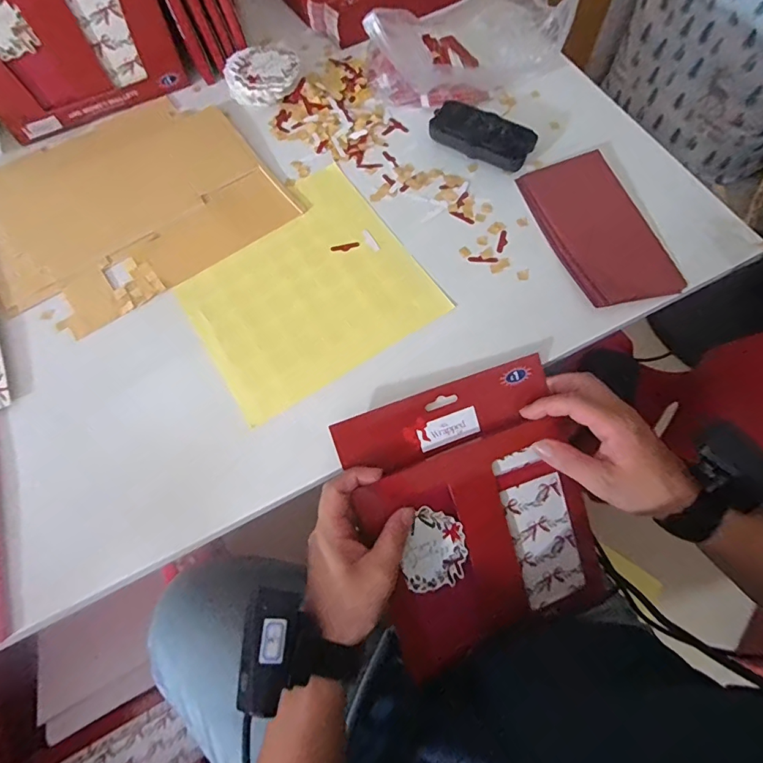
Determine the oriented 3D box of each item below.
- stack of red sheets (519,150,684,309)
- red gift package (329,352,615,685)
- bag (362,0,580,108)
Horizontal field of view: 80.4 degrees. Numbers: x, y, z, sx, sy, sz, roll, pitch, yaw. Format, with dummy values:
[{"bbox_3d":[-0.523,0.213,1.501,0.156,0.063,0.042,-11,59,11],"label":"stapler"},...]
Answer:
[{"bbox_3d":[0.219,-0.156,0.452,0.104,0.012,0.178,-16,68,-6],"label":"stack of red sheets"},{"bbox_3d":[0.088,0.116,0.393,0.201,0.028,0.234,-18,93,-12],"label":"red gift package"},{"bbox_3d":[0.087,-0.392,0.499,0.216,0.110,0.145,-7,68,-2],"label":"bag"}]

